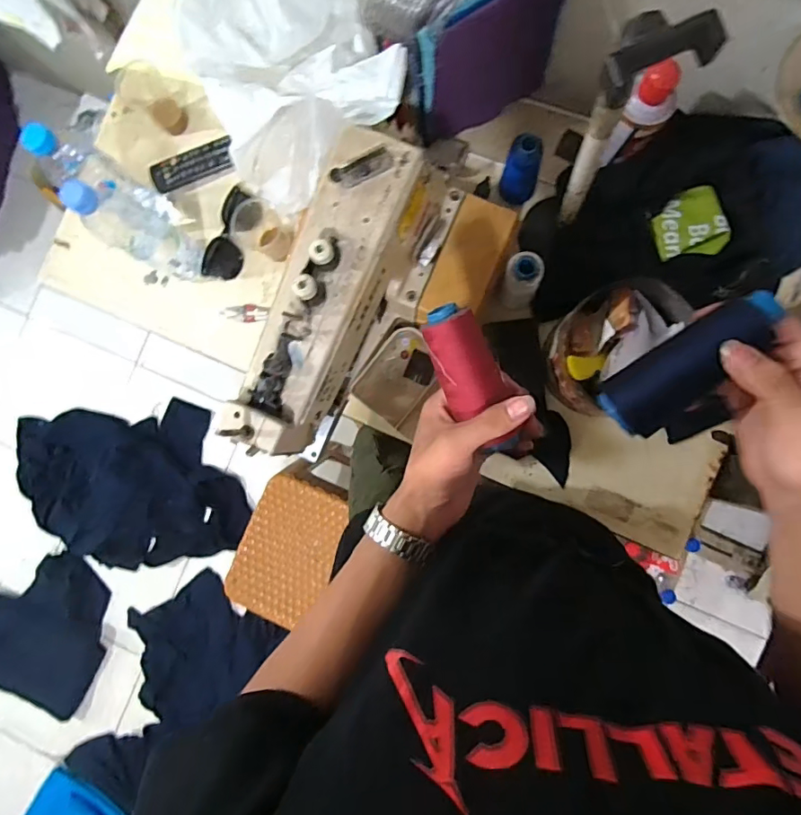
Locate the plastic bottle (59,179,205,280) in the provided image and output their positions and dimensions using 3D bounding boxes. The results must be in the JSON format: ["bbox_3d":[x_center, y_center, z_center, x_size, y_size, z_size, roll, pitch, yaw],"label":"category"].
[{"bbox_3d":[-0.345,-0.232,0.668,0.069,0.223,0.063,0,88,6],"label":"plastic bottle"}]

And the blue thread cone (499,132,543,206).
[{"bbox_3d":[0.159,-0.310,0.670,0.047,0.118,0.042,13,89,6],"label":"blue thread cone"}]

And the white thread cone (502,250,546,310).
[{"bbox_3d":[0.157,-0.163,0.662,0.048,0.100,0.046,0,88,6],"label":"white thread cone"}]

